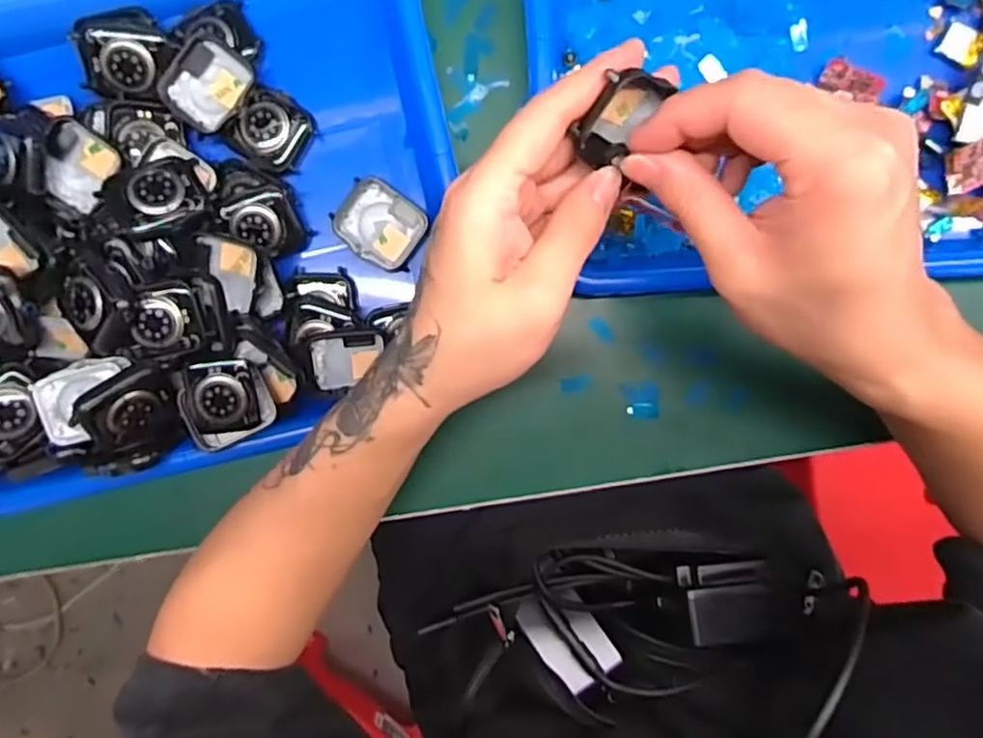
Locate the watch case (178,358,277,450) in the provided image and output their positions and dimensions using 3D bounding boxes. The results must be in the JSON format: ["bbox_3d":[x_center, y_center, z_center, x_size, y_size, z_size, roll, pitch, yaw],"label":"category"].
[{"bbox_3d":[-0.134,0.015,0.331,0.041,0.012,0.043,-21,118,-1],"label":"watch case"}]

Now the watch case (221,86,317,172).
[{"bbox_3d":[-0.115,-0.125,0.346,0.037,0.018,0.036,34,94,-2],"label":"watch case"}]

